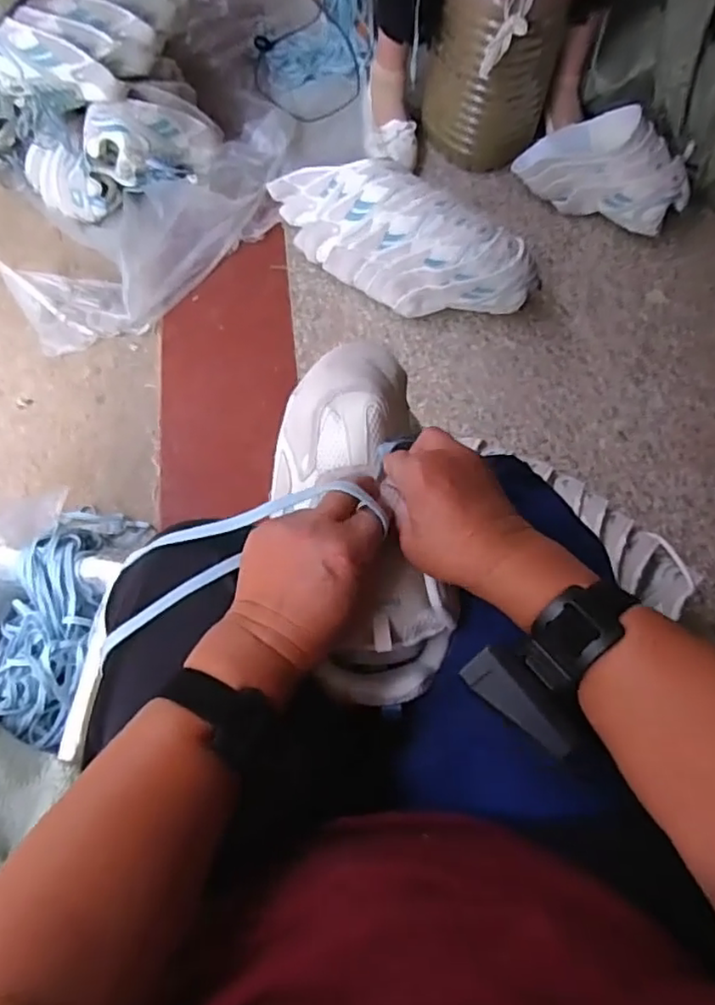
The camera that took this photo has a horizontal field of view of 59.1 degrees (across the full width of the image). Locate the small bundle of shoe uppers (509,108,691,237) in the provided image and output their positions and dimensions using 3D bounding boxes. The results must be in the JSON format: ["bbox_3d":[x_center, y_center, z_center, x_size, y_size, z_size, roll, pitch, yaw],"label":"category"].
[{"bbox_3d":[0.432,-0.590,1.107,0.292,0.132,0.165,24,69,8],"label":"small bundle of shoe uppers"}]

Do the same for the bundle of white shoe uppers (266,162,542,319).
[{"bbox_3d":[0.049,-0.428,1.011,0.469,0.148,0.165,34,71,12],"label":"bundle of white shoe uppers"}]

